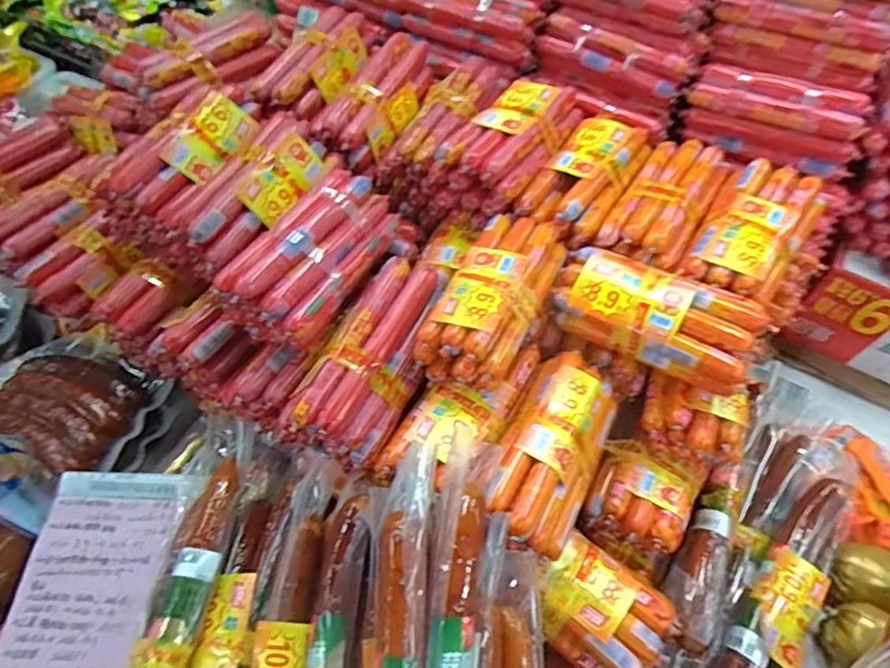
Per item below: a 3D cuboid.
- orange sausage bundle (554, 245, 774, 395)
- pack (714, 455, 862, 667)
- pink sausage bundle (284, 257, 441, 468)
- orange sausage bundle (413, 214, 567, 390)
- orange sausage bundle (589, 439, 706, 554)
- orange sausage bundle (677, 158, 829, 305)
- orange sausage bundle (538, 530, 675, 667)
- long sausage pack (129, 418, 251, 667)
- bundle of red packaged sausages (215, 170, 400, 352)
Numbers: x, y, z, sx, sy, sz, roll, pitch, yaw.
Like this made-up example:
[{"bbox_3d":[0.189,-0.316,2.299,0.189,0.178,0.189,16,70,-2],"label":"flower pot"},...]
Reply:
[{"bbox_3d":[0.166,-0.015,0.462,0.153,0.048,0.064,26,59,15],"label":"orange sausage bundle"},{"bbox_3d":[0.297,0.223,0.491,0.057,0.048,0.306,35,62,20],"label":"pack"},{"bbox_3d":[-0.059,0.014,0.462,0.080,0.054,0.159,24,58,14],"label":"pink sausage bundle"},{"bbox_3d":[0.044,-0.028,0.473,0.078,0.053,0.160,23,58,13],"label":"orange sausage bundle"},{"bbox_3d":[0.170,0.133,0.477,0.080,0.034,0.076,30,60,17],"label":"orange sausage bundle"},{"bbox_3d":[0.272,-0.091,0.501,0.082,0.033,0.146,30,60,17],"label":"orange sausage bundle"},{"bbox_3d":[0.115,0.205,0.425,0.093,0.028,0.079,31,60,18],"label":"orange sausage bundle"},{"bbox_3d":[-0.192,0.193,0.413,0.040,0.032,0.275,7,56,3],"label":"long sausage pack"},{"bbox_3d":[-0.109,-0.065,0.486,0.072,0.065,0.159,26,59,15],"label":"bundle of red packaged sausages"}]

